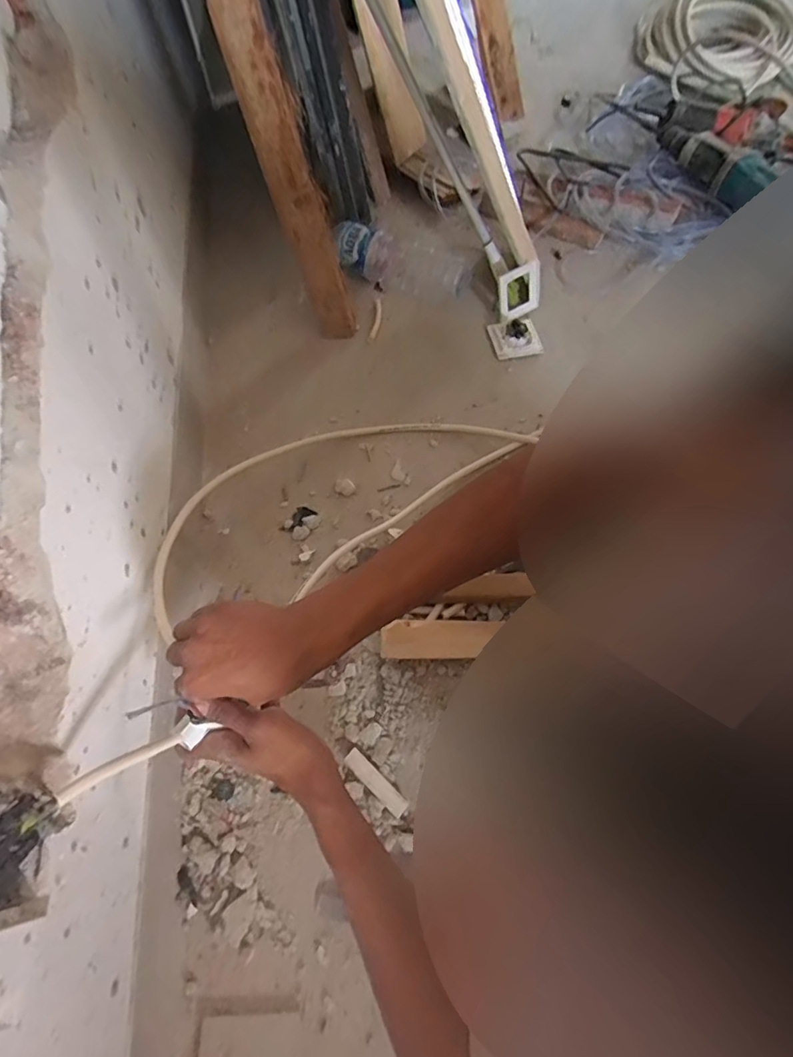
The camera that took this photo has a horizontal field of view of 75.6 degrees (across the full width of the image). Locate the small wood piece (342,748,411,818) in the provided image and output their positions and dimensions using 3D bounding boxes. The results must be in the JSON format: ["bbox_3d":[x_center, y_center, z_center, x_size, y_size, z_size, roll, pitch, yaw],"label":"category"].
[{"bbox_3d":[-0.024,0.293,0.591,0.087,0.006,0.021,39,71,20],"label":"small wood piece"}]

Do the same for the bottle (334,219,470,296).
[{"bbox_3d":[0.005,-0.506,0.964,0.273,0.082,0.087,23,66,14],"label":"bottle"}]

